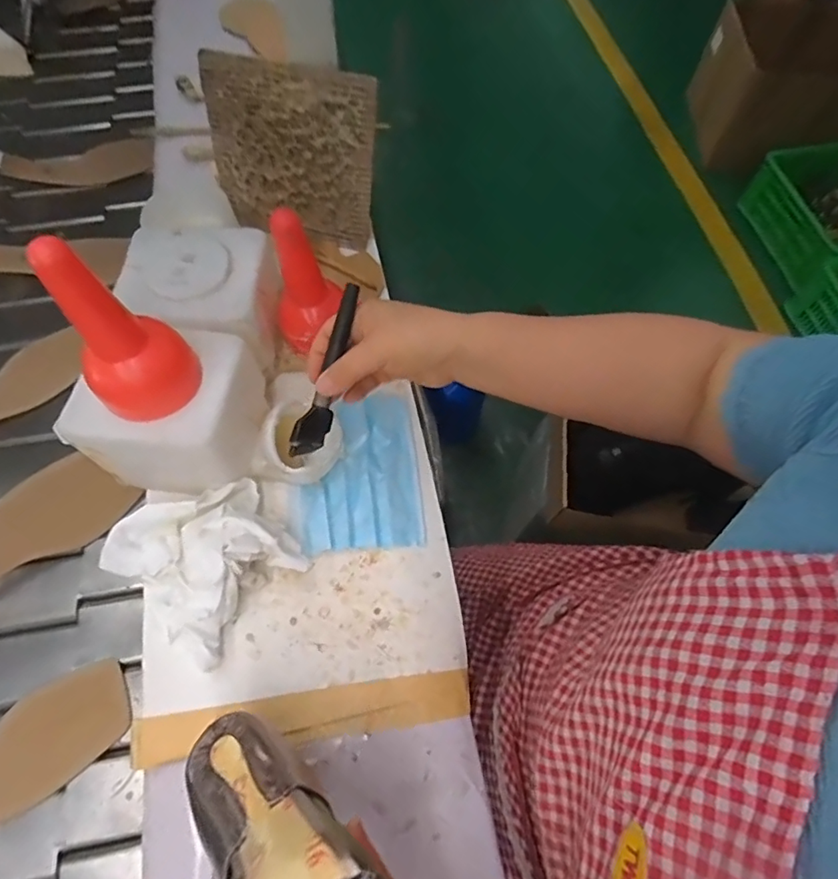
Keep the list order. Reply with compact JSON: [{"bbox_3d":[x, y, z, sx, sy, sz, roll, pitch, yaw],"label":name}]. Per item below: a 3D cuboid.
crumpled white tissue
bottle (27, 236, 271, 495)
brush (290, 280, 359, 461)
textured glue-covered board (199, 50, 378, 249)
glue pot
[{"bbox_3d":[-0.173,0.093,0.422,0.133,0.048,0.119,41,70,16],"label":"crumpled white tissue"},{"bbox_3d":[-0.197,-0.046,0.377,0.121,0.220,0.094,1,65,-2],"label":"bottle"},{"bbox_3d":[-0.070,-0.053,0.408,0.021,0.021,0.139,19,96,7],"label":"brush"},{"bbox_3d":[-0.133,-0.296,0.540,0.169,0.163,0.012,11,46,1],"label":"textured glue-covered board"},{"bbox_3d":[-0.103,0.003,0.459,0.060,0.054,0.065,1,65,-2],"label":"glue pot"}]

